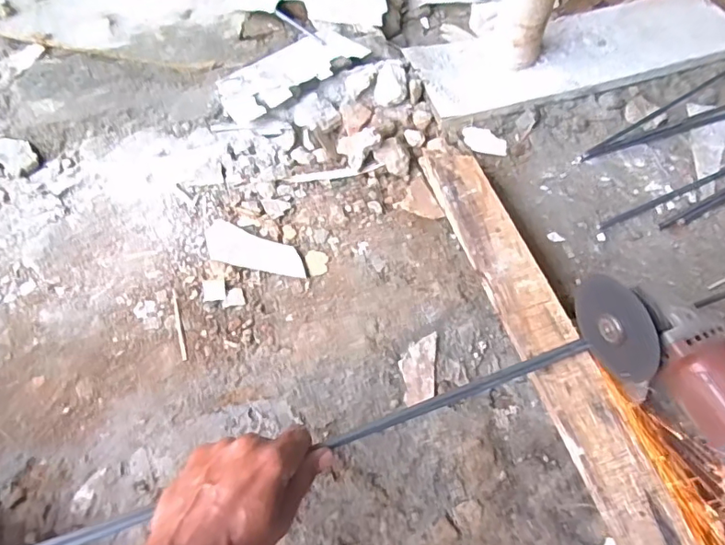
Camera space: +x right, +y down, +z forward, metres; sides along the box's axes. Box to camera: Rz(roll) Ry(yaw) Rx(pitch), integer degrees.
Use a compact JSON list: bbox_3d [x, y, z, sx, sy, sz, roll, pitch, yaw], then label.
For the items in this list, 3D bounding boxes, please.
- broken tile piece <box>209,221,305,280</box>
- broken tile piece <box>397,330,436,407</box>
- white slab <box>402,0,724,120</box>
[{"bbox_3d":[-0.127,-0.023,0.629,0.125,0.006,0.048,19,65,7],"label":"broken tile piece"},{"bbox_3d":[0.060,0.103,0.568,0.038,0.005,0.078,5,64,0],"label":"broken tile piece"},{"bbox_3d":[0.338,-0.345,0.826,0.534,0.024,0.165,-17,66,-11],"label":"white slab"}]

